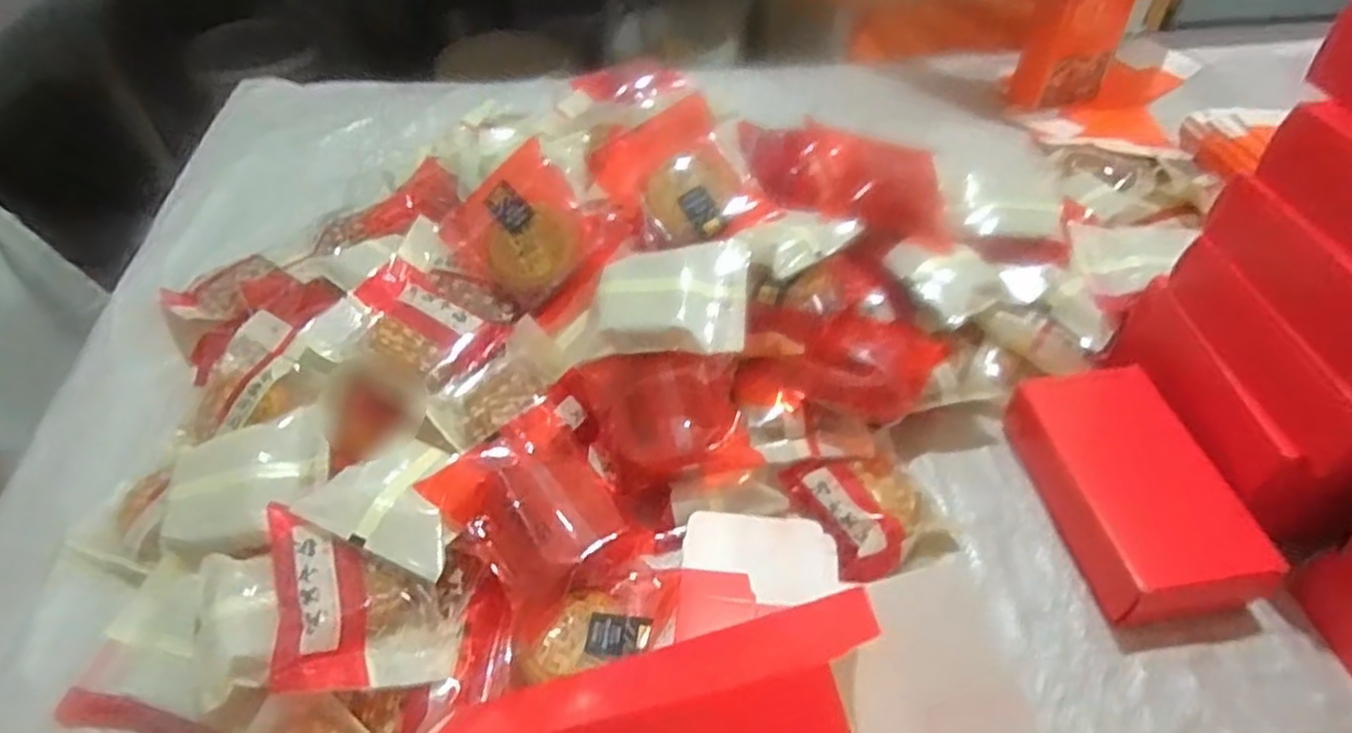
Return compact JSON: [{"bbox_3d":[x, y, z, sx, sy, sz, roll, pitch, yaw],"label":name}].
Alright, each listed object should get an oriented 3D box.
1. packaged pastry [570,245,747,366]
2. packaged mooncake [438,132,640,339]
[{"bbox_3d":[-0.009,-0.049,0.551,0.121,0.025,0.091,4,64,7],"label":"packaged pastry"},{"bbox_3d":[-0.105,-0.103,0.580,0.114,0.023,0.133,-44,81,-1],"label":"packaged mooncake"}]

